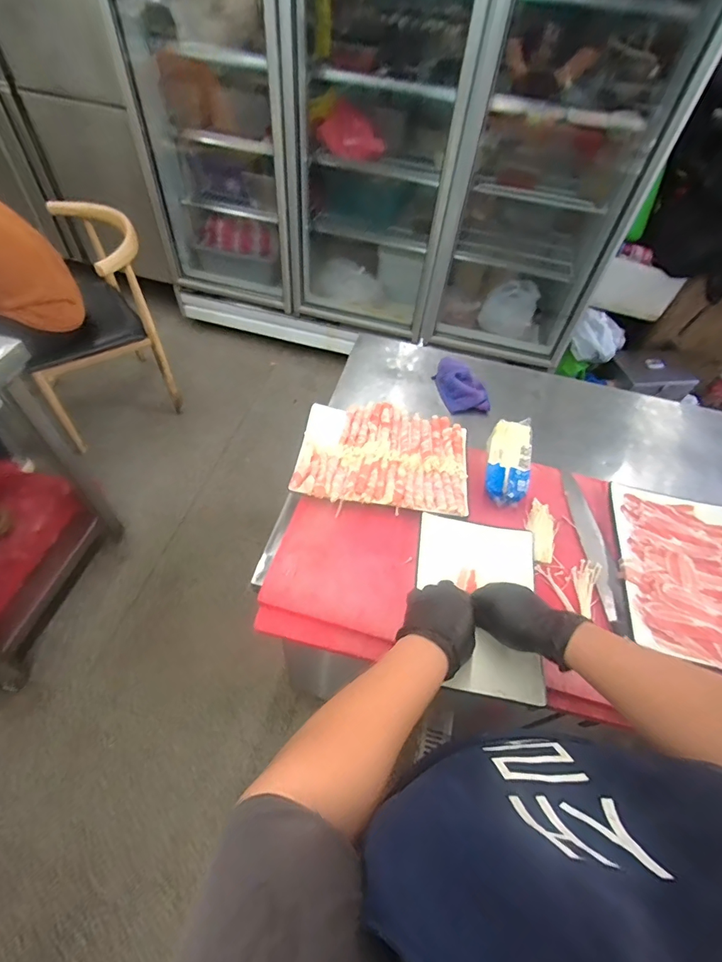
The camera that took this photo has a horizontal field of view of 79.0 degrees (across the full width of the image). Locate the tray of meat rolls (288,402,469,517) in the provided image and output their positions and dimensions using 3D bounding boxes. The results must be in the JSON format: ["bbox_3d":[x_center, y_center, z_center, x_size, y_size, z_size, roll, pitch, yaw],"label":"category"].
[{"bbox_3d":[0.041,-0.042,0.761,0.285,0.033,0.217,8,52,0],"label":"tray of meat rolls"}]

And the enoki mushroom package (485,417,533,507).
[{"bbox_3d":[0.258,-0.042,0.765,0.069,0.033,0.184,14,53,5],"label":"enoki mushroom package"}]

